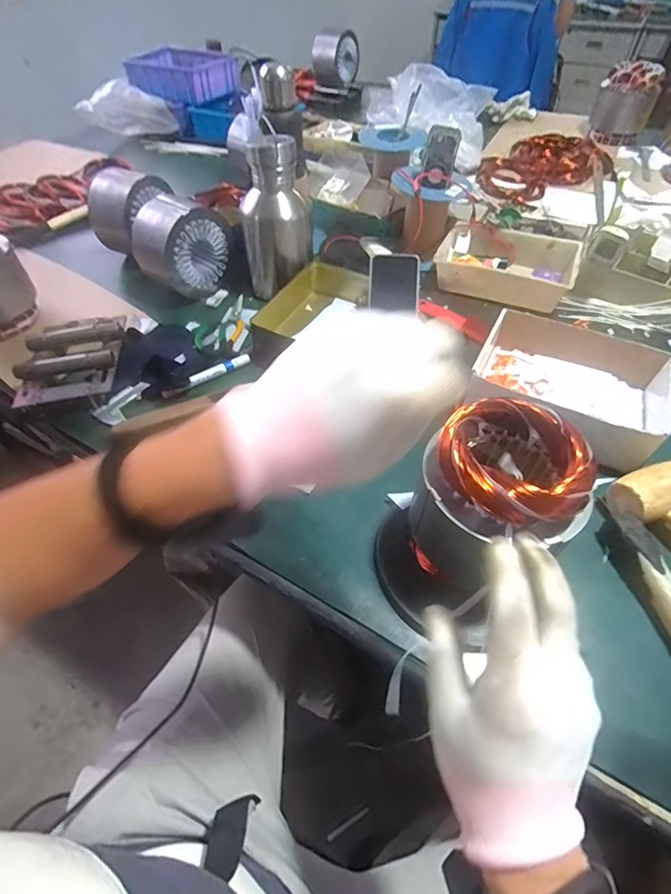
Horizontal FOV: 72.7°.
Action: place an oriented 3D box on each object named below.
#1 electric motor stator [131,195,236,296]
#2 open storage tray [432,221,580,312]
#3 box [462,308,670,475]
[{"bbox_3d":[-0.270,-0.352,0.819,0.157,0.162,0.111,-38,59,-25],"label":"electric motor stator"},{"bbox_3d":[0.324,-0.346,0.875,0.238,0.064,0.177,17,54,15],"label":"open storage tray"},{"bbox_3d":[0.328,-0.084,0.654,0.258,0.076,0.197,23,55,19],"label":"box"}]

